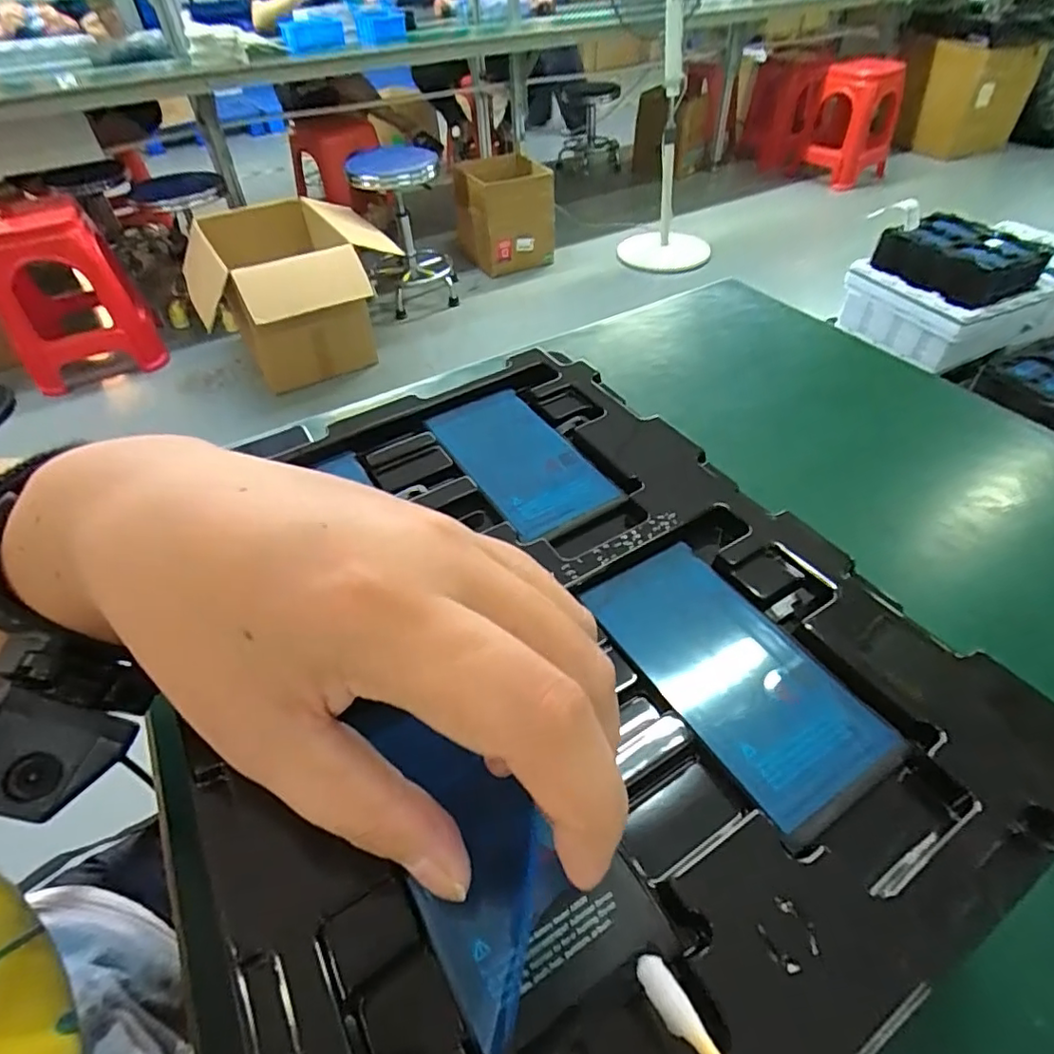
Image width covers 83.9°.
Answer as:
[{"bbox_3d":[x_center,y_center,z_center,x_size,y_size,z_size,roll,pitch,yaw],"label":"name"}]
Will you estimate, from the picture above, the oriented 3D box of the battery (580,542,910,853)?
[{"bbox_3d":[0.064,0.045,0.187,0.048,0.004,0.096,-25,50,-20],"label":"battery"}]

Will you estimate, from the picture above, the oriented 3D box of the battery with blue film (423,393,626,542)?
[{"bbox_3d":[-0.005,-0.032,0.266,0.046,0.005,0.099,-25,50,-19],"label":"battery with blue film"}]

